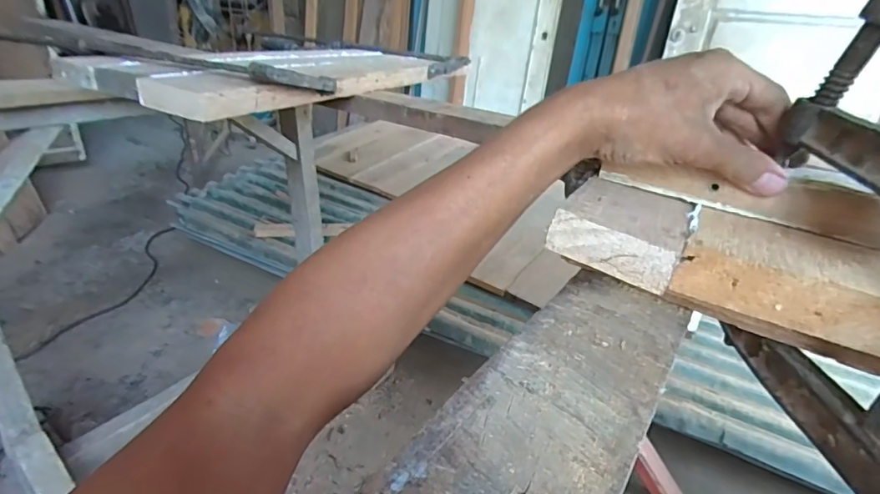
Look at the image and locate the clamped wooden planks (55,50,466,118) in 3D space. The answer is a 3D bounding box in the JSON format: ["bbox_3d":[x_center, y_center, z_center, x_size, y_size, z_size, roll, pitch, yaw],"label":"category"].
[{"bbox_3d":[-0.198,-0.314,0.846,0.206,0.040,0.747,21,29,18],"label":"clamped wooden planks"}]

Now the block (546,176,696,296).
[{"bbox_3d":[0.123,-0.015,0.316,0.073,0.031,0.093,18,30,24],"label":"block"}]

